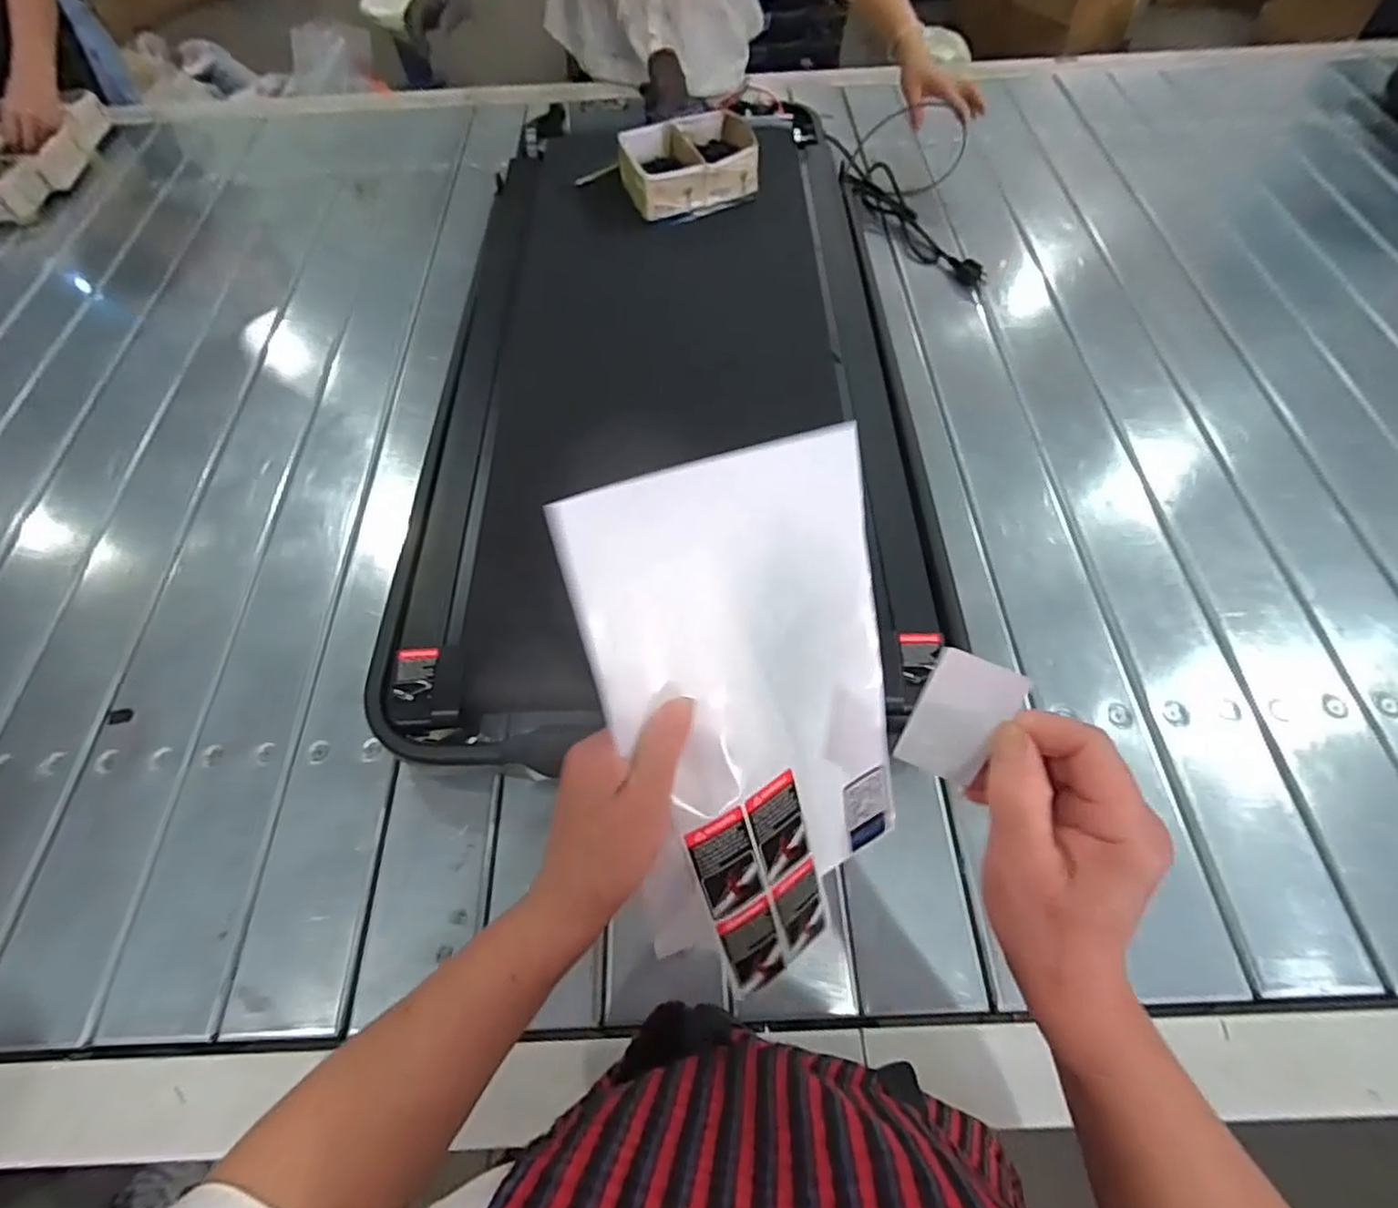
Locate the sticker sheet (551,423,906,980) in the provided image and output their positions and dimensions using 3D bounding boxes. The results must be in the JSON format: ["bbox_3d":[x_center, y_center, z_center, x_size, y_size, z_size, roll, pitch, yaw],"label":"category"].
[{"bbox_3d":[0.038,0.067,0.361,0.174,0.294,0.010,-21,21,-27],"label":"sticker sheet"}]

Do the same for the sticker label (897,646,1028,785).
[{"bbox_3d":[0.108,0.049,0.276,0.034,0.059,0.004,22,31,15],"label":"sticker label"}]

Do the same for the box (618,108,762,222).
[{"bbox_3d":[-0.014,-0.616,0.922,0.182,0.063,0.128,-21,61,-12],"label":"box"}]

